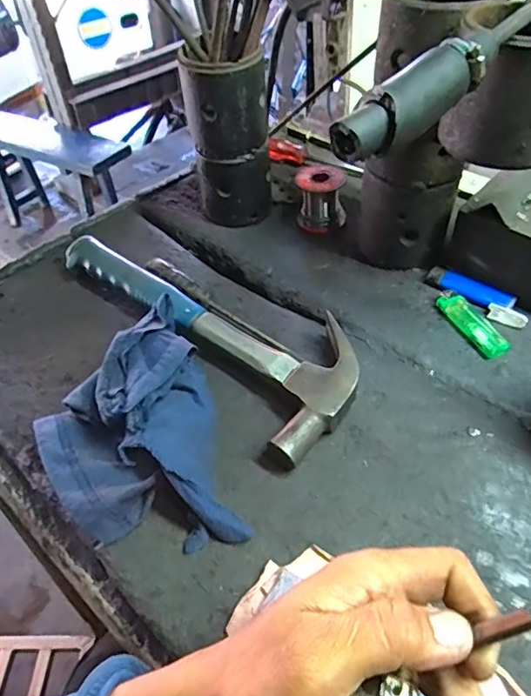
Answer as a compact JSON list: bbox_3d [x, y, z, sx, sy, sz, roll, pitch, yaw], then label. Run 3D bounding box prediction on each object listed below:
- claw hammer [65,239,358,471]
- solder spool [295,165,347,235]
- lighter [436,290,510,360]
[{"bbox_3d":[-0.055,-0.034,0.486,0.116,0.035,0.332,-35,54,-26],"label":"claw hammer"},{"bbox_3d":[0.060,-0.164,0.575,0.045,0.054,0.043,-25,50,-19],"label":"solder spool"},{"bbox_3d":[0.179,-0.022,0.462,0.024,0.012,0.078,-19,48,-14],"label":"lighter"}]

